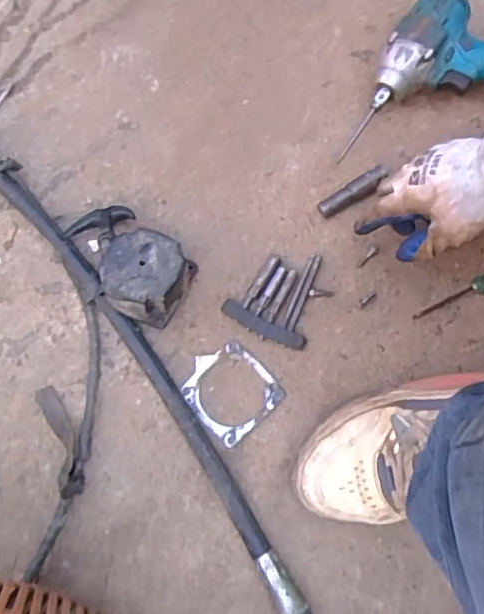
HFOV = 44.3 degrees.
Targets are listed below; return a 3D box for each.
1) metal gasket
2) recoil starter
[{"bbox_3d":[-0.012,0.084,0.603,0.080,0.004,0.090,-43,78,0],"label":"metal gasket"},{"bbox_3d":[-0.121,-0.050,0.611,0.148,0.058,0.087,39,78,11],"label":"recoil starter"}]

